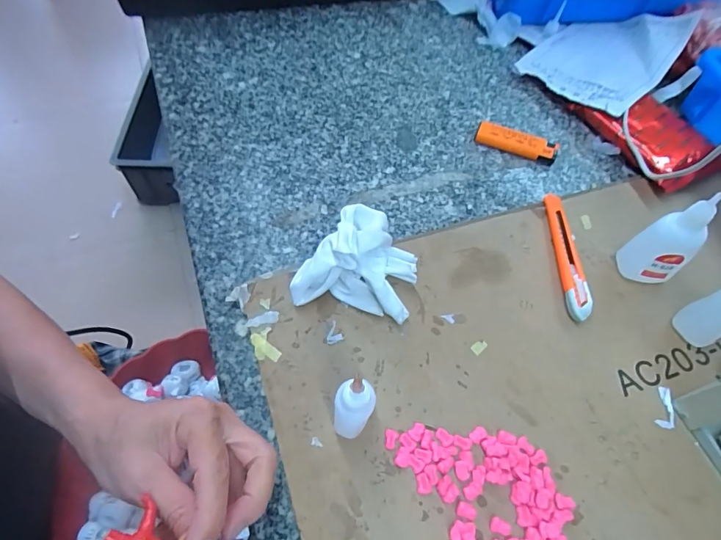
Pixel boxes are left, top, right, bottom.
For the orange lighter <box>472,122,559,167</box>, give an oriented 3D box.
[{"bbox_3d":[0.157,-0.128,0.436,0.080,0.015,0.019,20,61,11],"label":"orange lighter"}]

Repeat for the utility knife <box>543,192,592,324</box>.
[{"bbox_3d":[0.173,-0.013,0.365,0.019,0.011,0.119,3,59,1],"label":"utility knife"}]

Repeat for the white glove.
[{"bbox_3d":[-0.001,-0.011,0.334,0.086,0.055,0.082,9,60,5],"label":"white glove"}]

